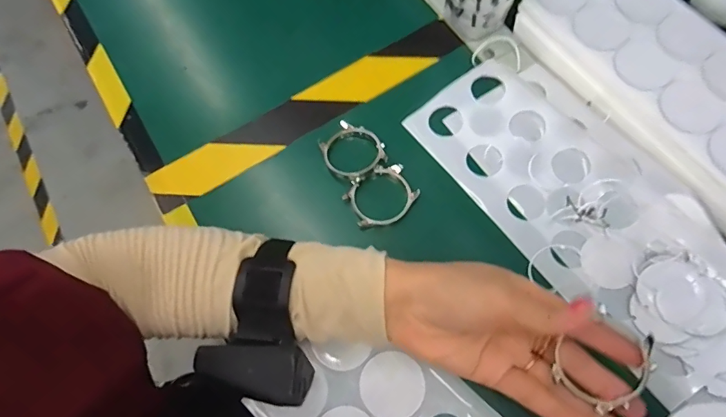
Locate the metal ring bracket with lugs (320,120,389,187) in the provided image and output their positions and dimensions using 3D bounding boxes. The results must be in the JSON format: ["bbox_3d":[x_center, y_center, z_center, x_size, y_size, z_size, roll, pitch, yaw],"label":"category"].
[{"bbox_3d":[-0.009,-0.047,0.359,0.045,0.009,0.050,-37,72,-13],"label":"metal ring bracket with lugs"}]

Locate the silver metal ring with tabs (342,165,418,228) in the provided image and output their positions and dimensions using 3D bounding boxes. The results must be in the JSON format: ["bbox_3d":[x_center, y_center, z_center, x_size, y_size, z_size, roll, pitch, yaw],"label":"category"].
[{"bbox_3d":[0.015,-0.009,0.346,0.052,0.009,0.042,-34,72,-12],"label":"silver metal ring with tabs"}]

